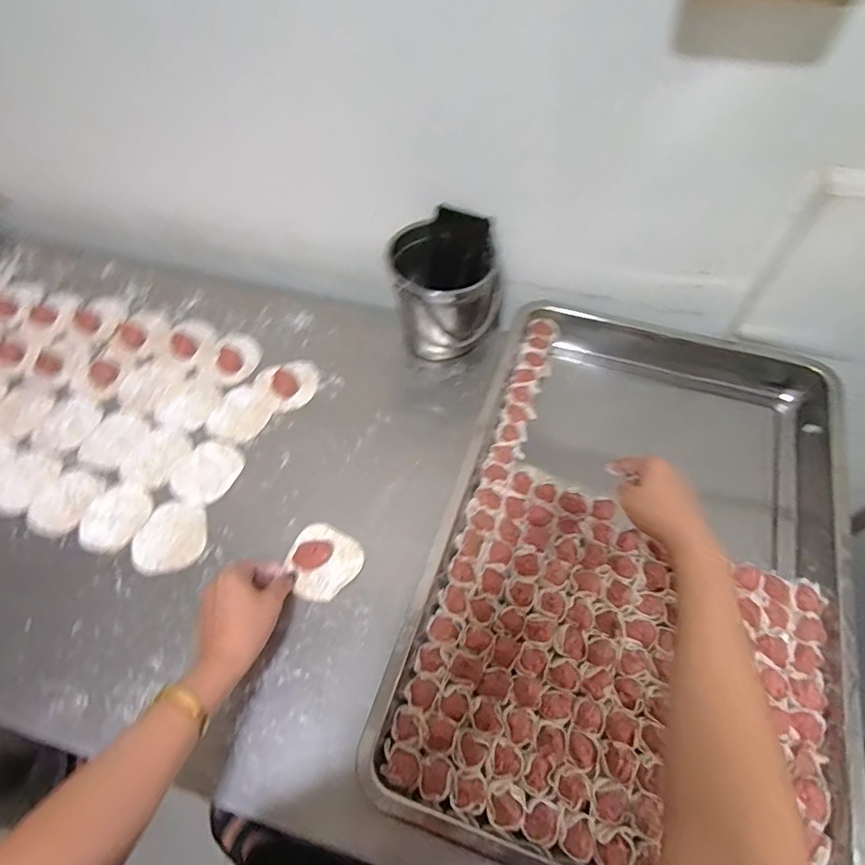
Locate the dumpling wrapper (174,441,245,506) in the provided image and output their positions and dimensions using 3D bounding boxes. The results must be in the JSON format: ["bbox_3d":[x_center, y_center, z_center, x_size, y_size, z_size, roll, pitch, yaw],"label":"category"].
[{"bbox_3d":[-0.271,0.046,0.643,0.075,0.004,0.079,0,59,1],"label":"dumpling wrapper"}]

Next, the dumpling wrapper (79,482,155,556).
[{"bbox_3d":[-0.364,0.096,0.616,0.070,0.004,0.081,23,62,13],"label":"dumpling wrapper"}]

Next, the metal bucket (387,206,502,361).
[{"bbox_3d":[0.019,-0.184,0.697,0.130,0.148,0.115,-13,60,-7],"label":"metal bucket"}]

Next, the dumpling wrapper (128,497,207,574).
[{"bbox_3d":[-0.293,0.115,0.601,0.080,0.004,0.082,-9,60,-4],"label":"dumpling wrapper"}]

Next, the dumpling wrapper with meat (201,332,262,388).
[{"bbox_3d":[-0.275,-0.104,0.737,0.071,0.020,0.096,9,60,6],"label":"dumpling wrapper with meat"}]

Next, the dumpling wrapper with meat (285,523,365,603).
[{"bbox_3d":[-0.120,0.138,0.576,0.077,0.012,0.078,26,63,15],"label":"dumpling wrapper with meat"}]

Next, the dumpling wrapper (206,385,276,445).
[{"bbox_3d":[-0.247,-0.025,0.699,0.074,0.005,0.086,18,61,11],"label":"dumpling wrapper"}]

